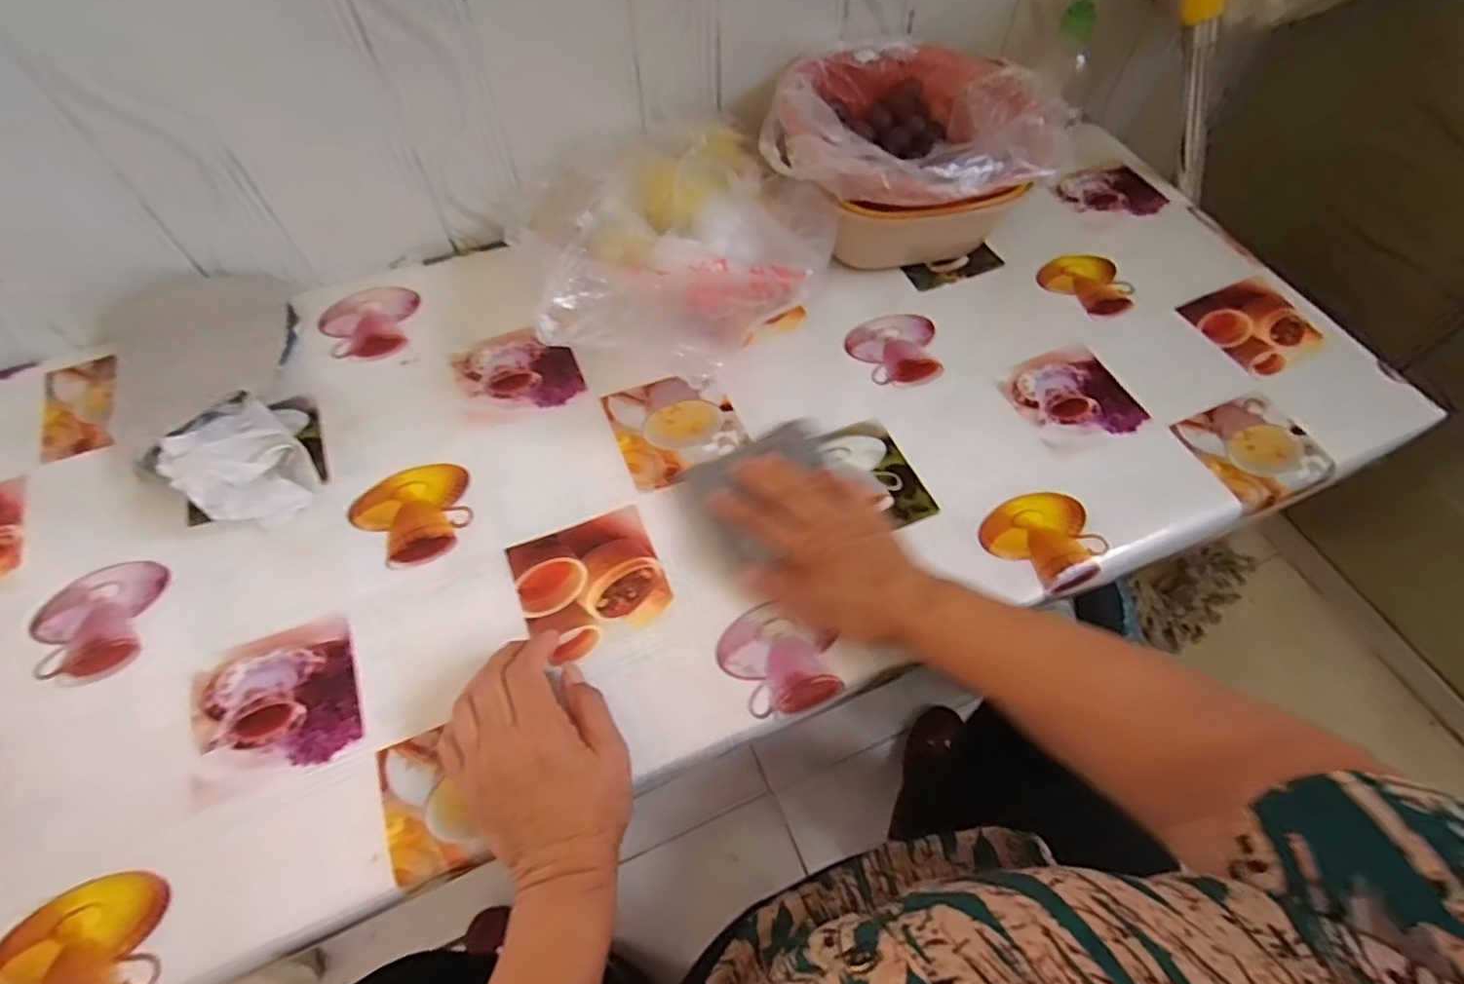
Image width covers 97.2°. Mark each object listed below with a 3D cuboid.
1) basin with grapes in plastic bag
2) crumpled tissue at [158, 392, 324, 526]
[{"bbox_3d":[0.161,-0.298,0.592,0.227,0.133,0.246,0,60,-1],"label":"basin with grapes in plastic bag"},{"bbox_3d":[-0.351,-0.022,0.468,0.091,0.057,0.081,38,66,19],"label":"crumpled tissue"}]

